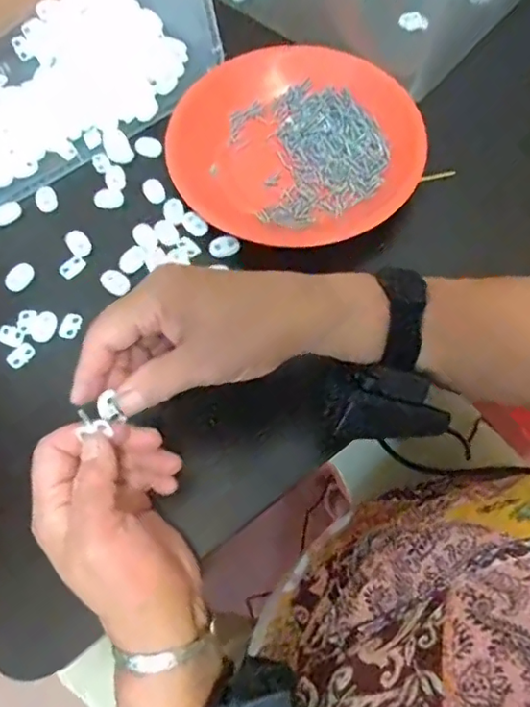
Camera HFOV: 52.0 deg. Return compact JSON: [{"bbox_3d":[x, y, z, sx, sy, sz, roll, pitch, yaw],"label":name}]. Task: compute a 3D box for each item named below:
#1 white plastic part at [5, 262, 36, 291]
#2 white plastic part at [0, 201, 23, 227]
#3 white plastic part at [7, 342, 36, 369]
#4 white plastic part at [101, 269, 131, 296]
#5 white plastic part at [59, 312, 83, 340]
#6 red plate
[{"bbox_3d":[-0.182,-0.057,0.402,0.017,0.004,0.023,24,70,11],"label":"white plastic part"},{"bbox_3d":[-0.201,-0.109,0.424,0.023,0.004,0.017,-36,71,-13],"label":"white plastic part"},{"bbox_3d":[-0.171,0.001,0.380,0.012,0.004,0.019,38,73,16],"label":"white plastic part"},{"bbox_3d":[-0.110,-0.053,0.398,0.023,0.004,0.016,41,74,17],"label":"white plastic part"},{"bbox_3d":[-0.139,-0.020,0.386,0.014,0.004,0.021,11,68,6],"label":"white plastic part"},{"bbox_3d":[0.022,-0.163,0.425,0.185,0.025,0.177,-1,67,1],"label":"red plate"}]

